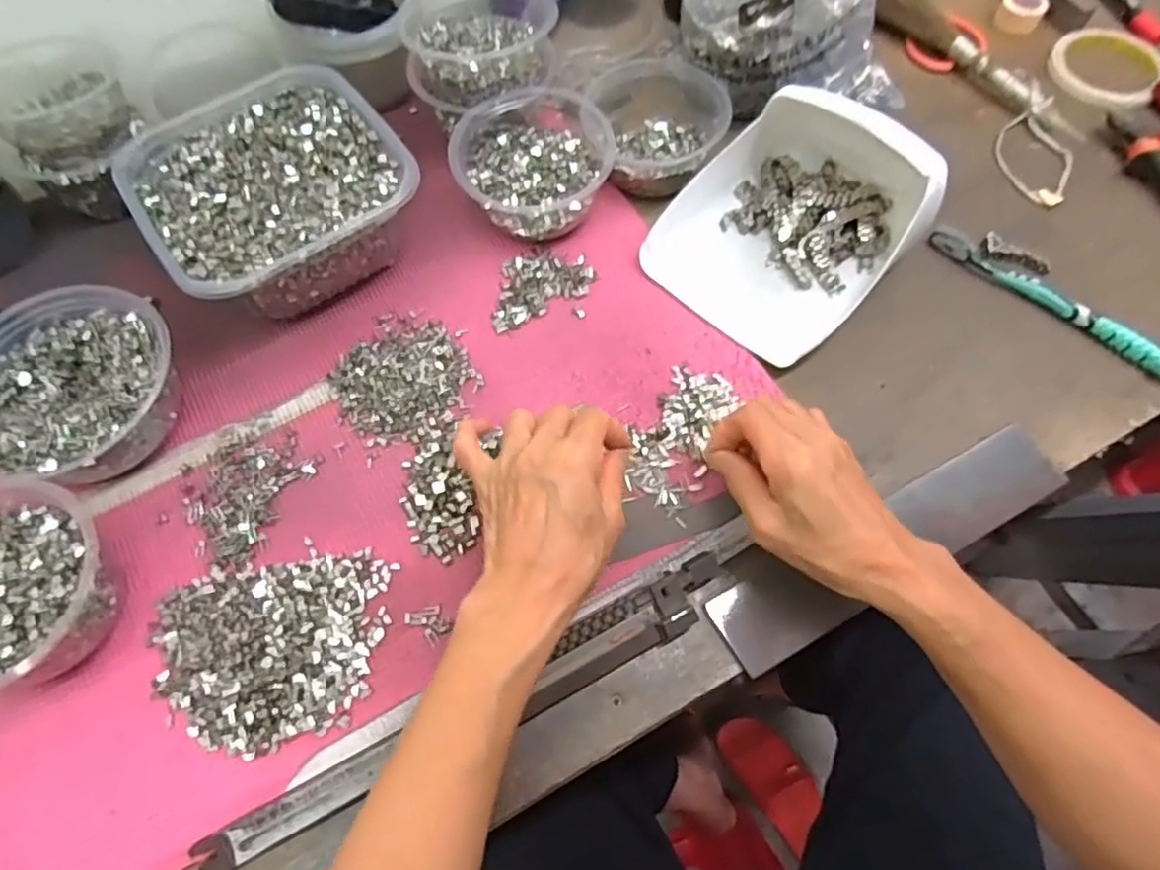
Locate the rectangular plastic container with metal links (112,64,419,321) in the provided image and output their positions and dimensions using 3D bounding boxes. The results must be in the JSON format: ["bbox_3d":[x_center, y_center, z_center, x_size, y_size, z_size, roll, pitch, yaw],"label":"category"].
[{"bbox_3d":[-0.219,-0.169,0.487,0.170,0.078,0.176,-34,68,-15],"label":"rectangular plastic container with metal links"}]

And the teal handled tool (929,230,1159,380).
[{"bbox_3d":[0.344,-0.099,0.483,0.015,0.015,0.186,-42,70,-18],"label":"teal handled tool"}]

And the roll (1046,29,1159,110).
[{"bbox_3d":[0.485,-0.332,0.597,0.097,0.017,0.095,-1,63,1],"label":"roll"}]

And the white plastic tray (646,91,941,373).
[{"bbox_3d":[0.154,-0.163,0.473,0.157,0.083,0.181,40,71,19],"label":"white plastic tray"}]

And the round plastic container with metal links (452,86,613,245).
[{"bbox_3d":[-0.033,-0.210,0.507,0.111,0.064,0.117,-1,63,1],"label":"round plastic container with metal links"}]

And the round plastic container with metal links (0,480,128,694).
[{"bbox_3d":[-0.322,0.090,0.372,0.114,0.062,0.110,-1,63,1],"label":"round plastic container with metal links"}]

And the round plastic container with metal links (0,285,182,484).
[{"bbox_3d":[-0.331,-0.029,0.431,0.135,0.060,0.134,-1,63,1],"label":"round plastic container with metal links"}]

